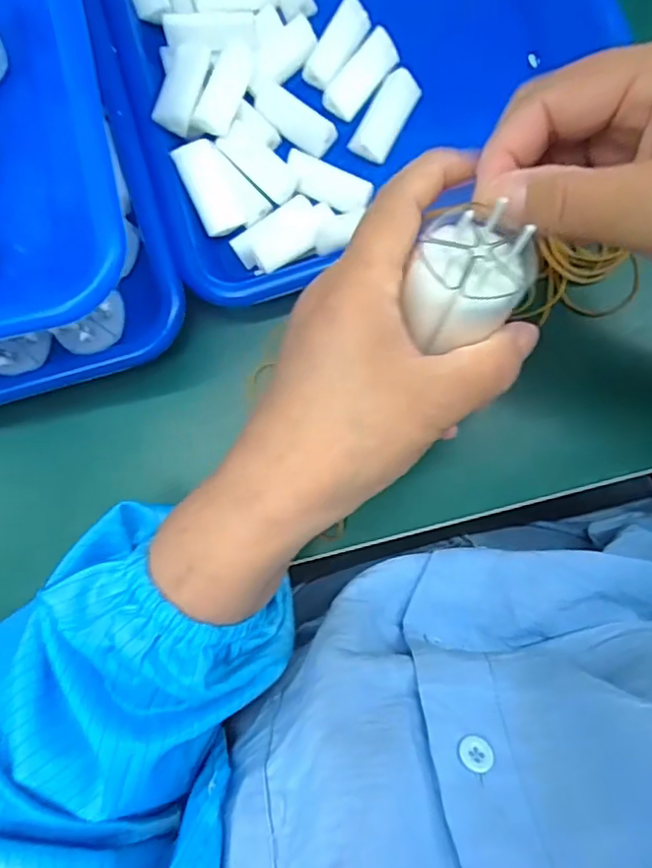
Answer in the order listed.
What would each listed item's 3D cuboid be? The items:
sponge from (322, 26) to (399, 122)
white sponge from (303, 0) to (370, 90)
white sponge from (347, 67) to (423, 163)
[{"bbox_3d":[0.019,-0.192,0.323,0.020,0.009,0.048,40,88,6],"label":"sponge"},{"bbox_3d":[0.006,-0.209,0.323,0.019,0.009,0.049,30,87,6],"label":"white sponge"},{"bbox_3d":[0.032,-0.168,0.321,0.021,0.009,0.050,29,87,6],"label":"white sponge"}]

